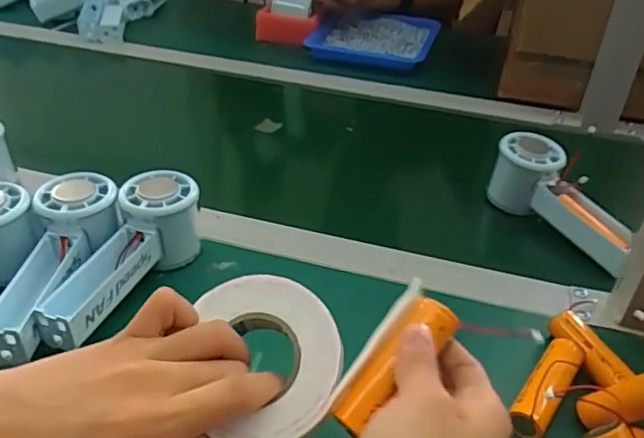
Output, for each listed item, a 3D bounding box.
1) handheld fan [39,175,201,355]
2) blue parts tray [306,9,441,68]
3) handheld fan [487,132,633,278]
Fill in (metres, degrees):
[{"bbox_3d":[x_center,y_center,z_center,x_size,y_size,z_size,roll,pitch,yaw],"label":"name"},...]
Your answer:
[{"bbox_3d":[-0.142,0.026,0.403,0.065,0.054,0.147,14,35,15],"label":"handheld fan"},{"bbox_3d":[0.077,-0.281,0.875,0.177,0.032,0.202,11,34,11],"label":"blue parts tray"},{"bbox_3d":[0.214,-0.010,0.513,0.049,0.061,0.145,-18,55,-29],"label":"handheld fan"}]

